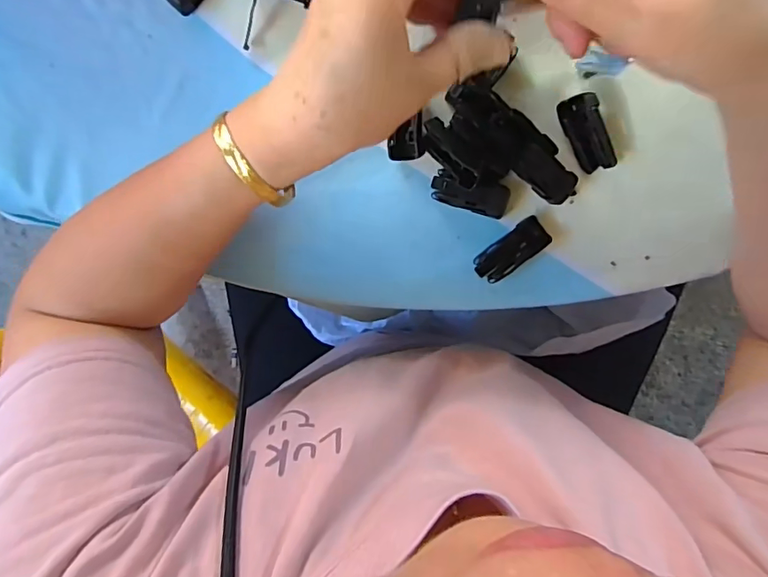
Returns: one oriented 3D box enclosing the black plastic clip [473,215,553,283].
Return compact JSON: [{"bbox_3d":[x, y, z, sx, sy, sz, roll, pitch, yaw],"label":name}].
[{"bbox_3d":[0.080,-0.024,0.314,0.049,0.011,0.020,-37,94,7],"label":"black plastic clip"}]

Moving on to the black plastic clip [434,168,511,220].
[{"bbox_3d":[0.053,-0.058,0.309,0.047,0.014,0.020,15,98,2],"label":"black plastic clip"}]

